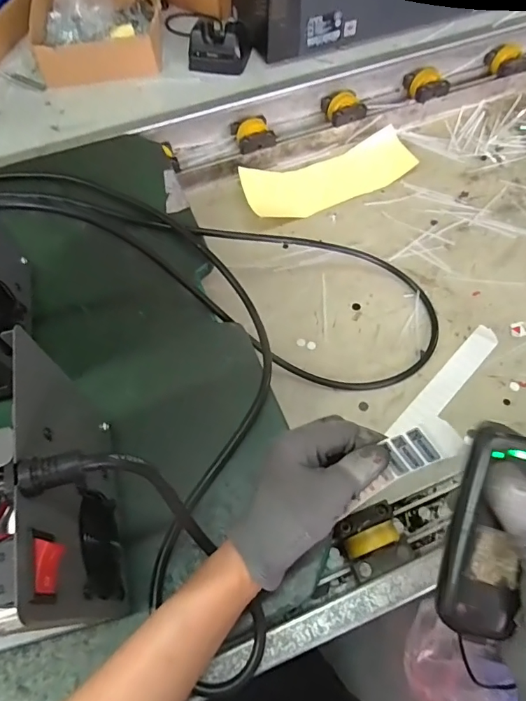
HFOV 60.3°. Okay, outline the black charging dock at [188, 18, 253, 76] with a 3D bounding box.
[{"bbox_3d":[-0.066,-0.465,0.687,0.086,0.048,0.078,12,63,8],"label":"black charging dock"}]

